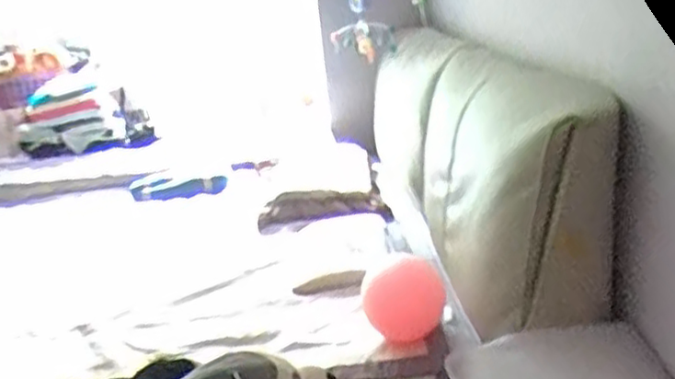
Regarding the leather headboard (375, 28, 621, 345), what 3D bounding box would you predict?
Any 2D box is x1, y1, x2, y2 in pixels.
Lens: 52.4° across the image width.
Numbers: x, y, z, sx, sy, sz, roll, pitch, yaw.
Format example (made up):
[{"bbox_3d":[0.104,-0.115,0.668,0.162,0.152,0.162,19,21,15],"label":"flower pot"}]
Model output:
[{"bbox_3d":[0.357,-0.064,1.818,0.248,0.505,1.014,-8,18,-7],"label":"leather headboard"}]

